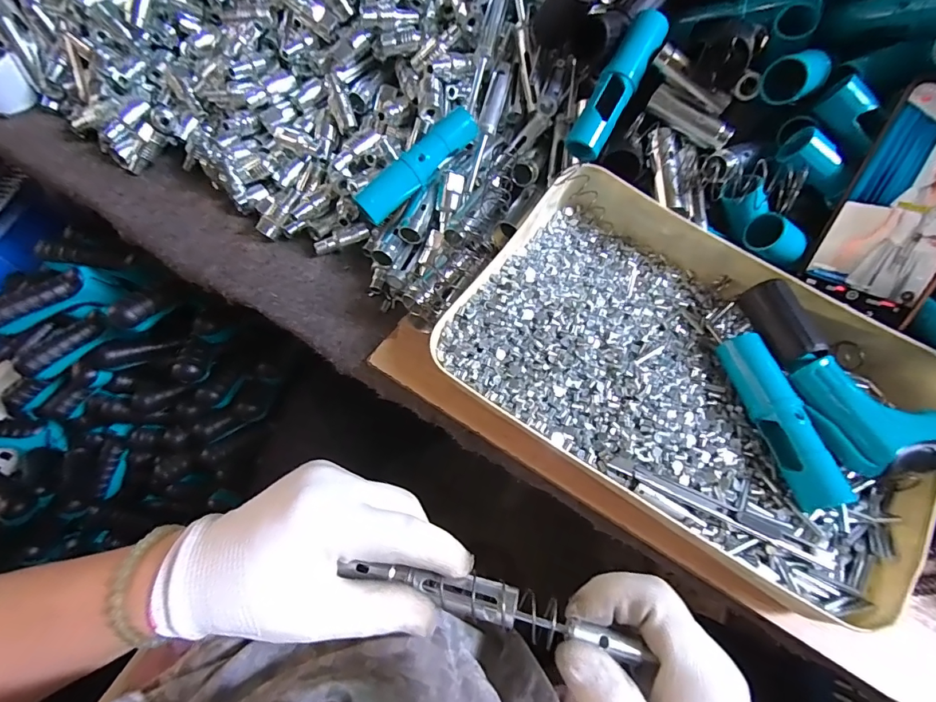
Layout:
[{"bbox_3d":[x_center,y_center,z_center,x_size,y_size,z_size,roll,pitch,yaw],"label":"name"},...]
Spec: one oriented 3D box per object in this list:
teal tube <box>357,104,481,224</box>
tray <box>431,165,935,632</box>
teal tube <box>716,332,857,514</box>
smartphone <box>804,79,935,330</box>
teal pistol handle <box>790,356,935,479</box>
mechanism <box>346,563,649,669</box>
[{"bbox_3d":[-0.041,-0.156,0.374,0.120,0.024,0.022,-44,70,-4],"label":"teal tube"},{"bbox_3d":[0.162,0.006,0.328,0.327,0.046,0.234,33,64,15],"label":"tray"},{"bbox_3d":[0.211,0.044,0.301,0.027,0.033,0.119,-9,61,-8],"label":"teal tube"},{"bbox_3d":[0.313,-0.102,0.313,0.076,0.151,0.004,27,20,25],"label":"smartphone"},{"bbox_3d":[0.277,0.051,0.276,0.128,0.028,0.063,13,59,20],"label":"teal pistol handle"},{"bbox_3d":[0.012,0.126,0.223,0.149,0.011,0.019,13,60,8],"label":"mechanism"}]

